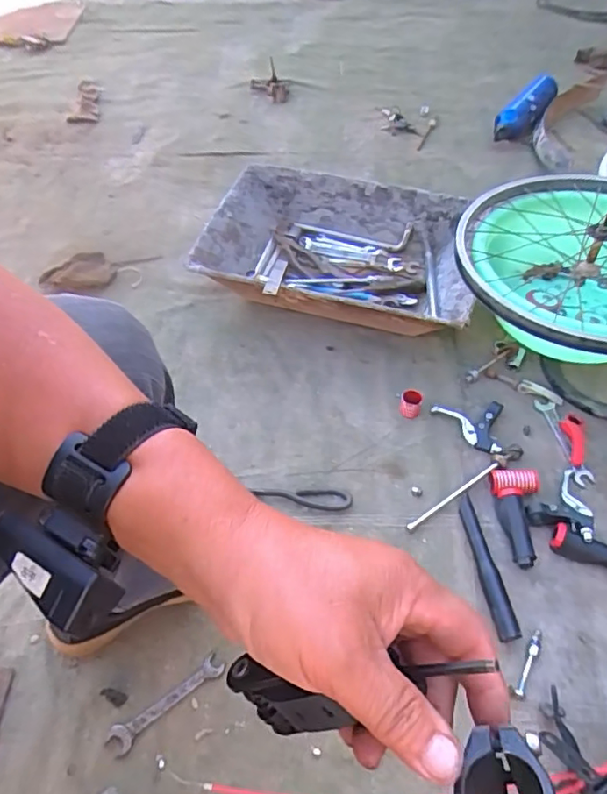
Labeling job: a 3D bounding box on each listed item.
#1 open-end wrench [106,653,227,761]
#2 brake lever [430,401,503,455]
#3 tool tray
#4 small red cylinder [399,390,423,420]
[{"bbox_3d":[-0.164,0.365,0.657,0.144,0.011,0.030,-35,60,-19],"label":"open-end wrench"},{"bbox_3d":[0.249,0.042,0.838,0.103,0.027,0.078,8,56,10],"label":"brake lever"},{"bbox_3d":[0.065,-0.255,1.015,0.477,0.122,0.318,11,57,12],"label":"tool tray"},{"bbox_3d":[0.168,0.011,0.864,0.032,0.037,0.035,13,57,13],"label":"small red cylinder"}]

